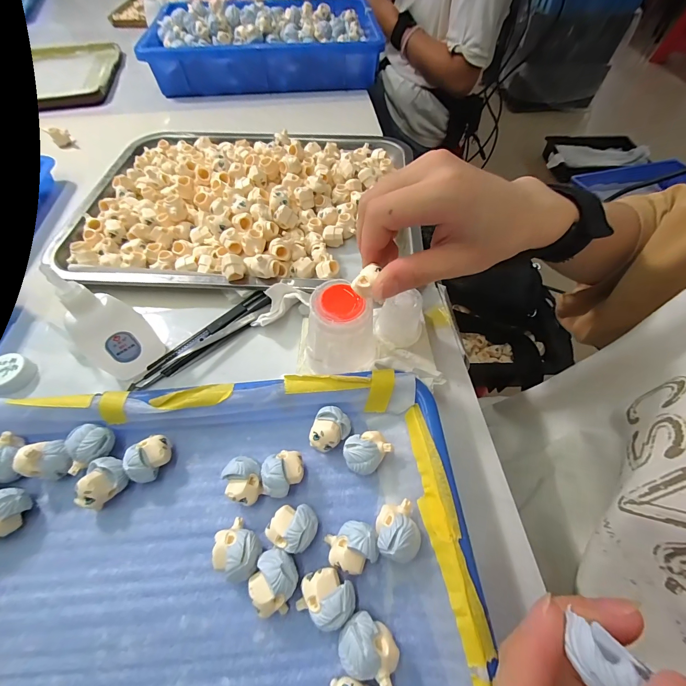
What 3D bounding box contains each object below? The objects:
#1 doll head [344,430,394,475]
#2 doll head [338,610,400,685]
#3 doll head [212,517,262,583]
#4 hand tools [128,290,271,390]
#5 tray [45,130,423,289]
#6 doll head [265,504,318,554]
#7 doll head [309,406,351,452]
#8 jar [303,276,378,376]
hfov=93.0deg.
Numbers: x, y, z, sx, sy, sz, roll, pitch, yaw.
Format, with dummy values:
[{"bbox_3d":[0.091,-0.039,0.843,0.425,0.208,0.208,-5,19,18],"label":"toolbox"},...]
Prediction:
[{"bbox_3d":[0.014,0.070,0.207,0.028,0.022,0.023,-31,63,-18],"label":"doll head"},{"bbox_3d":[0.012,0.146,0.155,0.028,0.020,0.023,27,62,16],"label":"doll head"},{"bbox_3d":[-0.057,0.113,0.177,0.028,0.022,0.022,31,63,18],"label":"doll head"},{"bbox_3d":[-0.111,-0.004,0.266,0.123,0.010,0.022,-38,65,-21],"label":"hand tools"},{"bbox_3d":[-0.108,-0.163,0.348,0.340,0.033,0.261,-1,58,-1],"label":"tray"},{"bbox_3d":[-0.027,0.103,0.184,0.026,0.023,0.023,18,59,11],"label":"doll head"},{"bbox_3d":[-0.008,0.059,0.215,0.023,0.021,0.028,20,60,12],"label":"doll head"},{"bbox_3d":[-0.001,-0.012,0.221,0.049,0.048,0.043,7,58,4],"label":"jar"}]

